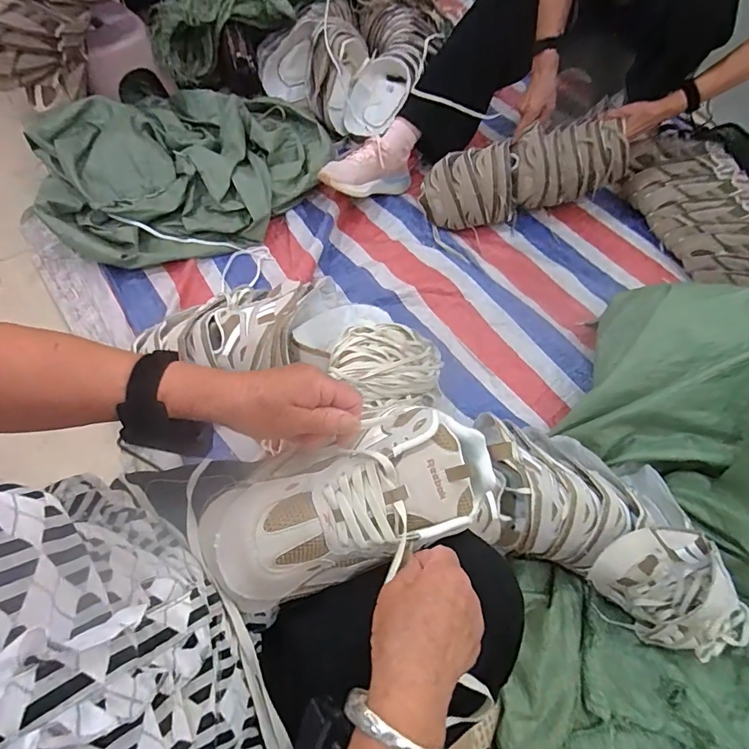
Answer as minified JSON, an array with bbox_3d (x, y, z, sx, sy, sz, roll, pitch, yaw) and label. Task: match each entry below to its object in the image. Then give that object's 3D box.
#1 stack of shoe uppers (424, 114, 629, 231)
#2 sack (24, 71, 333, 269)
[{"bbox_3d":[0.349,-0.457,1.069,0.470,0.188,0.140,-13,65,-10],"label":"stack of shoe uppers"},{"bbox_3d":[-0.436,-0.516,1.083,0.644,0.118,0.514,-17,66,-11],"label":"sack"}]

